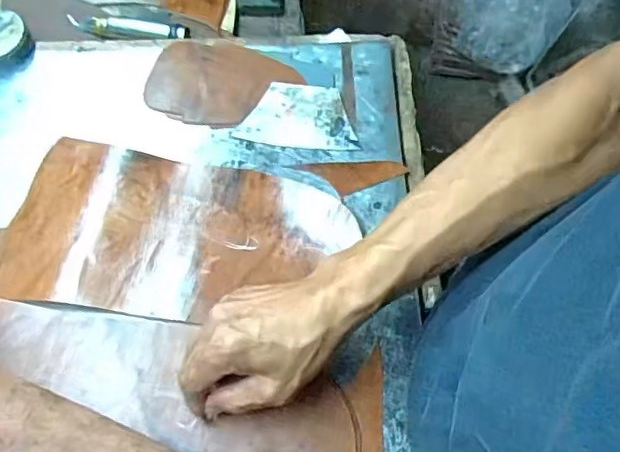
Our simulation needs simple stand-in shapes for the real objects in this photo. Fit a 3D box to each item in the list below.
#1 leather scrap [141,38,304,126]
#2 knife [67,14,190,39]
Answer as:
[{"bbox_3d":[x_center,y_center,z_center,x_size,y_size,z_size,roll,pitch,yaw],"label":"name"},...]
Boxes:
[{"bbox_3d":[-0.094,-0.146,0.589,0.147,0.007,0.102,14,68,11],"label":"leather scrap"},{"bbox_3d":[-0.205,-0.226,0.644,0.140,0.012,0.024,8,58,2],"label":"knife"}]

